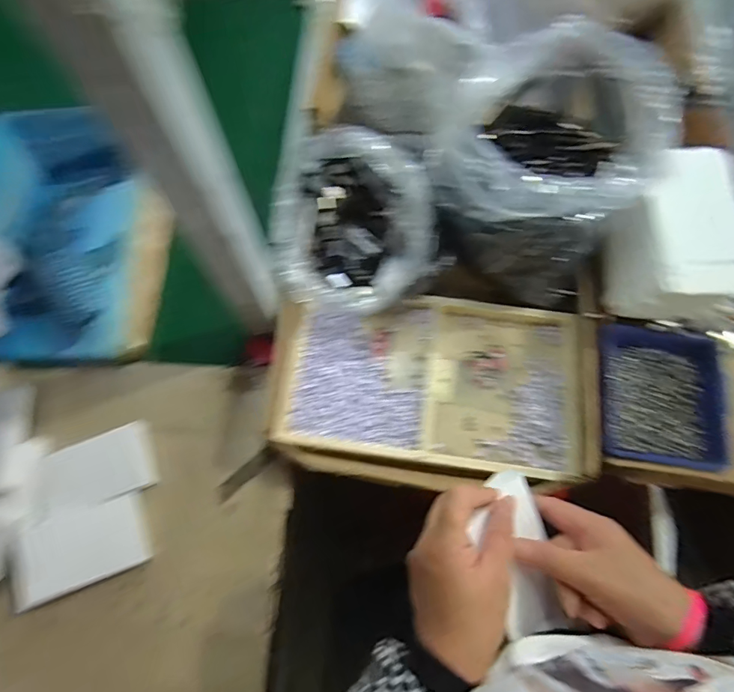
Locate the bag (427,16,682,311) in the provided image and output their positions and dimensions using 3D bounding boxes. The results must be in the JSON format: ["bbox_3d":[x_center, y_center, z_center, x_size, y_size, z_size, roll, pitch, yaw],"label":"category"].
[{"bbox_3d":[0.185,-0.184,0.479,0.196,0.189,0.196,25,73,9],"label":"bag"}]

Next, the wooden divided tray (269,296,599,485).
[{"bbox_3d":[0.072,0.041,0.502,0.342,0.046,0.206,5,70,3],"label":"wooden divided tray"}]

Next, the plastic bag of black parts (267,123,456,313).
[{"bbox_3d":[-0.018,-0.144,0.515,0.182,0.113,0.185,-13,71,-4],"label":"plastic bag of black parts"}]

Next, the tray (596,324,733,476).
[{"bbox_3d":[0.311,0.053,0.473,0.128,0.029,0.144,4,70,2],"label":"tray"}]

